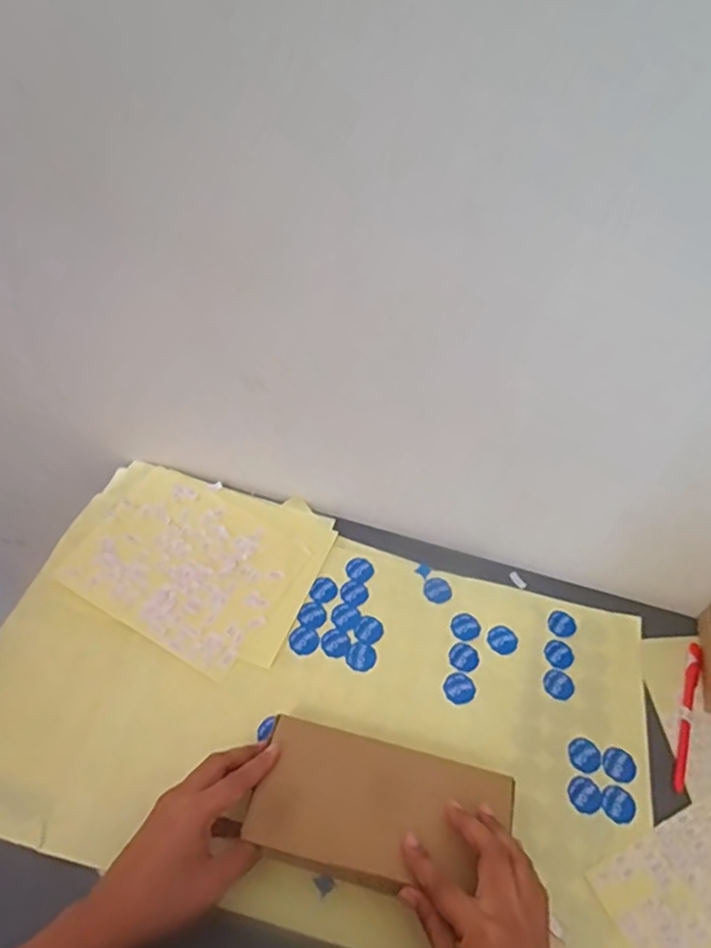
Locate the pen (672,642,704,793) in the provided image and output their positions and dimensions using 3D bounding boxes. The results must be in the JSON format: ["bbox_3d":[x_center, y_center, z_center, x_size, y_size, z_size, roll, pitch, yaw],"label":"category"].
[{"bbox_3d":[0.302,0.216,0.562,0.013,0.007,0.139,23,53,12],"label":"pen"}]

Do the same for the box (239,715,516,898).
[{"bbox_3d":[0.020,0.257,0.475,0.188,0.033,0.103,16,38,4],"label":"box"}]

